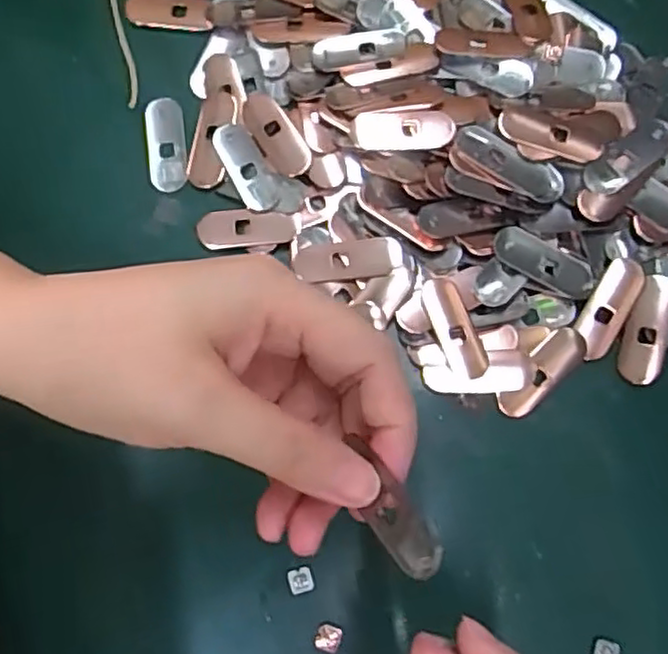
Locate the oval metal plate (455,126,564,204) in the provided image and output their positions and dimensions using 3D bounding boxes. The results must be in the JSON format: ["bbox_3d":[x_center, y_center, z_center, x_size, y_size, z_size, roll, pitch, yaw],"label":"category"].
[{"bbox_3d":[0.084,-0.077,0.326,0.054,0.007,0.020,28,81,7],"label":"oval metal plate"}]

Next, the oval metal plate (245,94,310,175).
[{"bbox_3d":[-0.029,-0.097,0.339,0.020,0.005,0.052,-34,75,-4],"label":"oval metal plate"}]

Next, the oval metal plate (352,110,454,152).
[{"bbox_3d":[0.033,-0.095,0.330,0.049,0.004,0.020,-1,83,7],"label":"oval metal plate"}]

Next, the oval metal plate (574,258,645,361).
[{"bbox_3d":[0.129,-0.009,0.319,0.019,0.005,0.049,30,81,7],"label":"oval metal plate"}]

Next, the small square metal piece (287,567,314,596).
[{"bbox_3d":[-0.015,0.112,0.300,0.010,0.004,0.010,-16,78,-2],"label":"small square metal piece"}]

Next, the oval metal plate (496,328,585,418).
[{"bbox_3d":[0.096,0.021,0.316,0.050,0.006,0.017,-44,81,-7],"label":"oval metal plate"}]

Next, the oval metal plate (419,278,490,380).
[{"bbox_3d":[0.056,0.000,0.317,0.018,0.004,0.049,-23,79,-3],"label":"oval metal plate"}]

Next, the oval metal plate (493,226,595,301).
[{"bbox_3d":[0.099,-0.031,0.321,0.049,0.004,0.020,27,80,7],"label":"oval metal plate"}]

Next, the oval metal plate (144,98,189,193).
[{"bbox_3d":[-0.086,-0.093,0.347,0.020,0.004,0.049,-9,78,0],"label":"oval metal plate"}]

